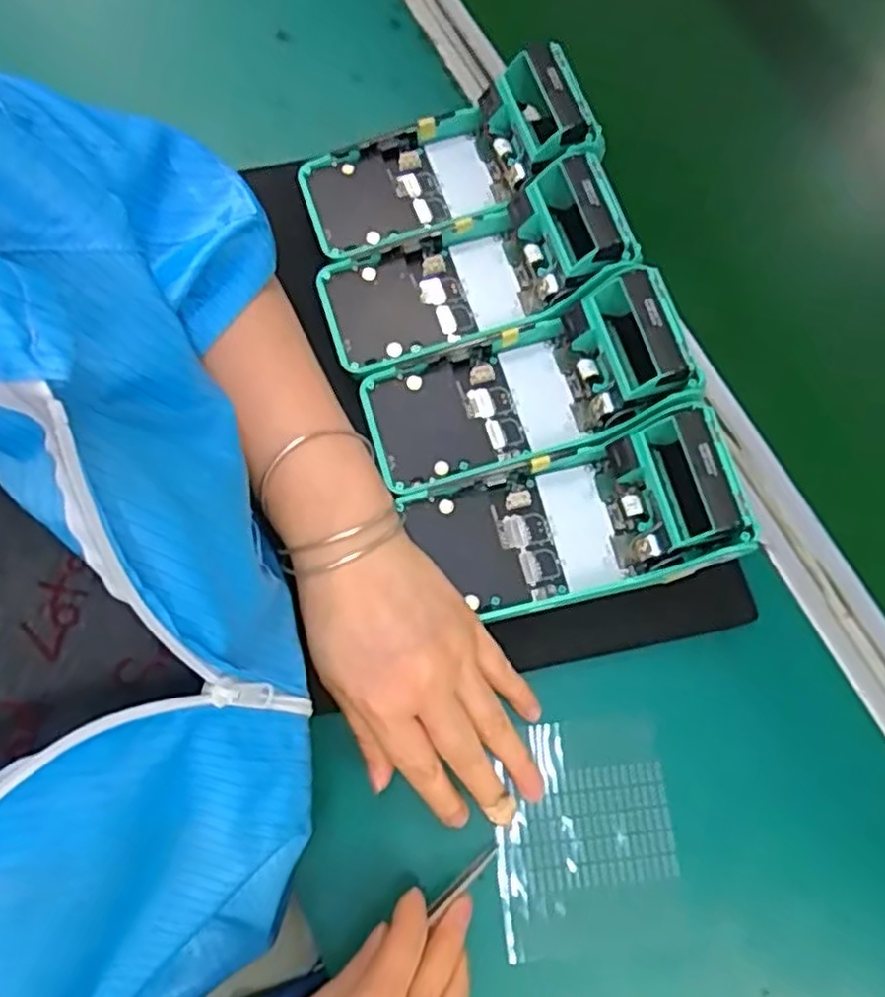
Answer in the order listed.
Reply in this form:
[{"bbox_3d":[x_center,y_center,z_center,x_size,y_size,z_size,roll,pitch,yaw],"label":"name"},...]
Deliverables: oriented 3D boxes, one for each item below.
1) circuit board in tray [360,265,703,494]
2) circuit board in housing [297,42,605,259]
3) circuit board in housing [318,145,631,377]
[{"bbox_3d":[0.045,-0.059,0.413,0.169,0.055,0.074,-21,73,5],"label":"circuit board in tray"},{"bbox_3d":[-0.001,-0.204,0.443,0.169,0.049,0.088,-23,74,-9],"label":"circuit board in housing"},{"bbox_3d":[0.018,-0.130,0.435,0.171,0.056,0.078,-22,73,5],"label":"circuit board in housing"}]

